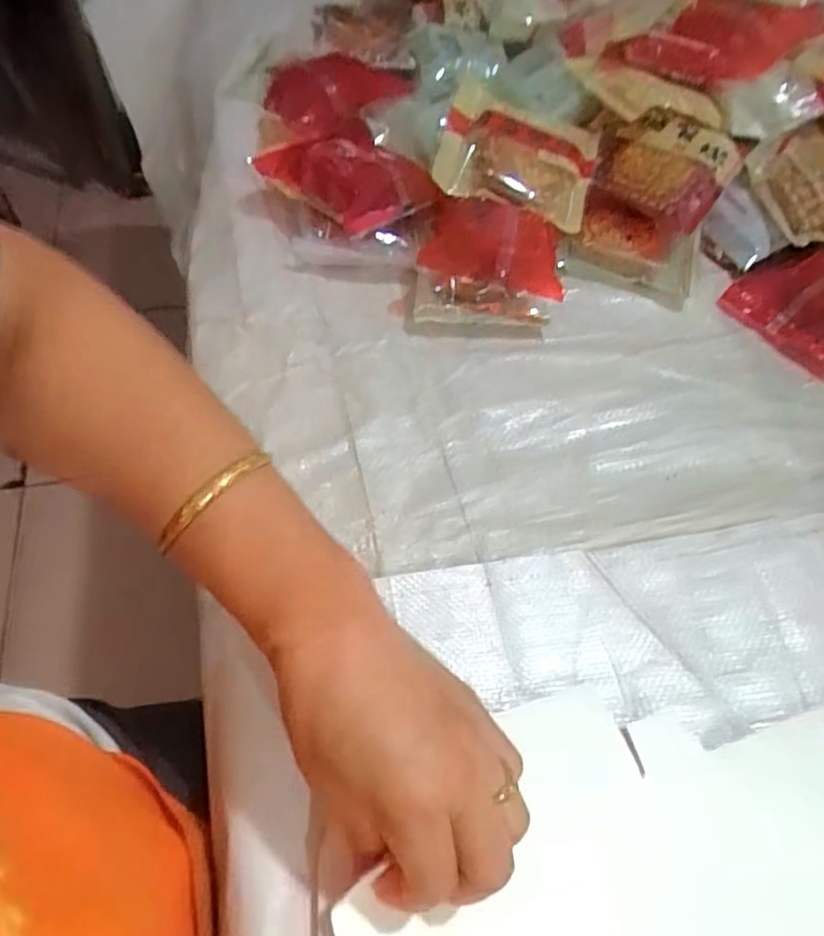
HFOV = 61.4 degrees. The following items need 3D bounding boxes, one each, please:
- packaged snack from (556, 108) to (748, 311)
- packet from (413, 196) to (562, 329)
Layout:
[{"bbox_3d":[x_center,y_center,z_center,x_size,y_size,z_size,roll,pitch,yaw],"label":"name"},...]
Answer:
[{"bbox_3d":[0.194,-0.221,0.576,0.115,0.049,0.155,19,96,6],"label":"packaged snack"},{"bbox_3d":[0.060,-0.163,0.545,0.114,0.059,0.092,2,57,-3],"label":"packet"}]

